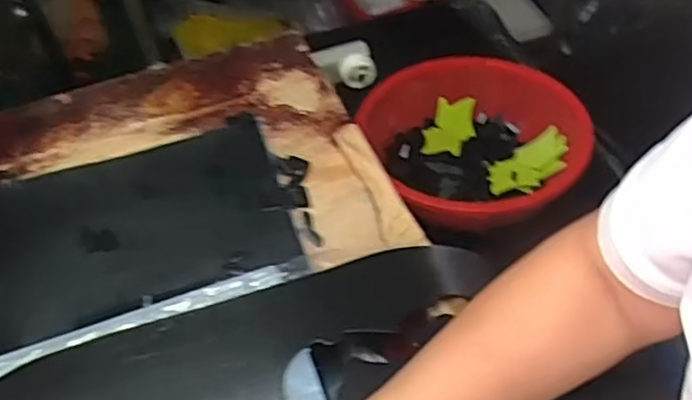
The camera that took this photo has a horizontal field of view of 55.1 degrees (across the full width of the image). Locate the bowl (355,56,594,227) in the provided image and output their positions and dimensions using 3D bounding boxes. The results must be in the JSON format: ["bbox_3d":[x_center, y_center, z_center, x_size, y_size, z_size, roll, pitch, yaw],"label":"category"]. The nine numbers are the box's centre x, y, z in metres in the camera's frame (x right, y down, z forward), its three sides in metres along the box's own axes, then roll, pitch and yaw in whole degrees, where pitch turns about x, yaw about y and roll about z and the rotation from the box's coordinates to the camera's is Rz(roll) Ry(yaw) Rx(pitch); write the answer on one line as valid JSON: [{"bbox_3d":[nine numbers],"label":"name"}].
[{"bbox_3d":[0.242,-0.105,1.219,0.331,0.164,0.400,-13,48,-7],"label":"bowl"}]

